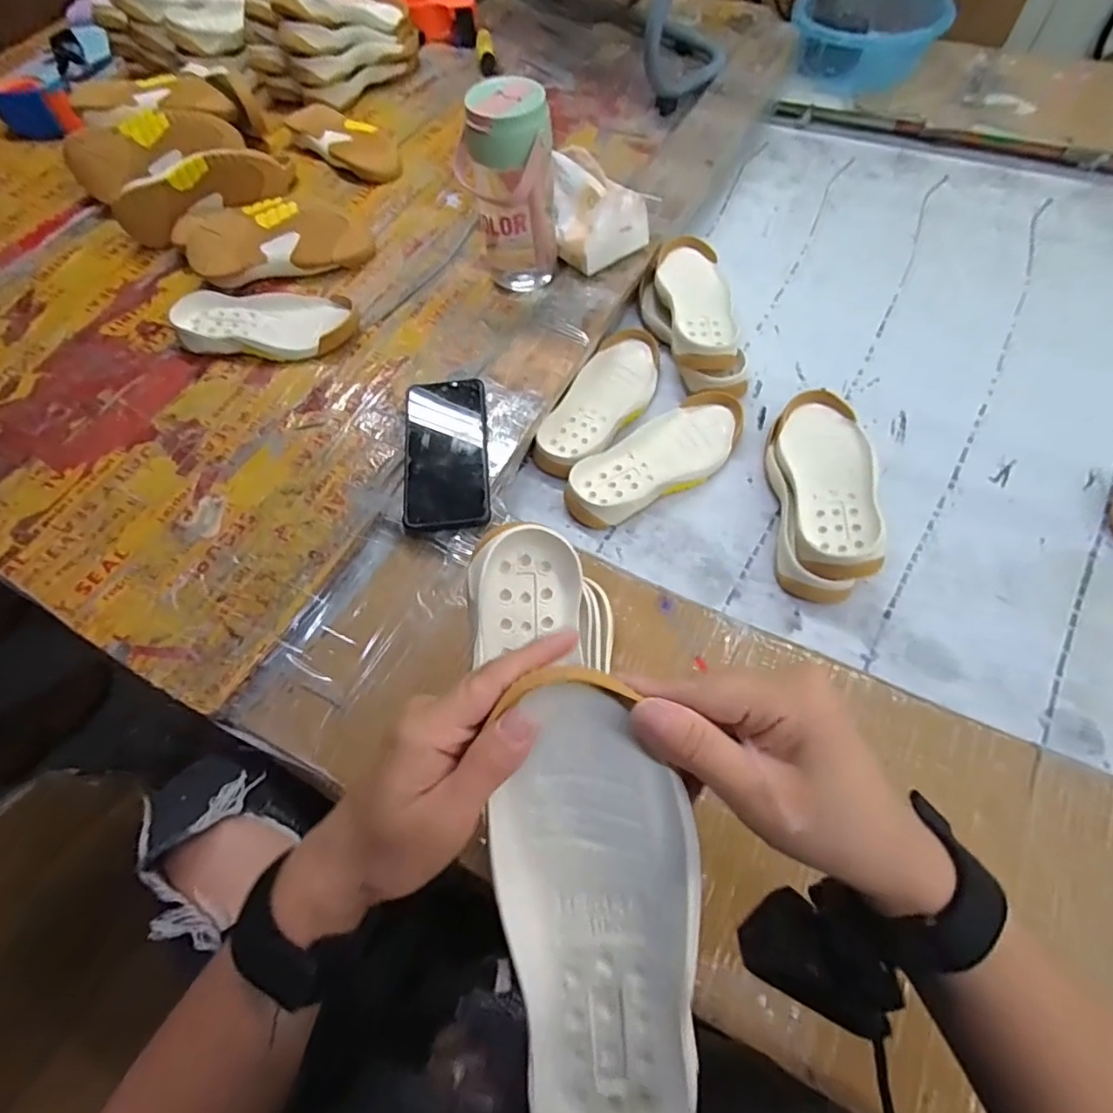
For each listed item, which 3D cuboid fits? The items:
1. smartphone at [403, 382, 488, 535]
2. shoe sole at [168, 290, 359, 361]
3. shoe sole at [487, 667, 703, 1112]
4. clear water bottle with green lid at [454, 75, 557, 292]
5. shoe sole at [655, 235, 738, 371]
[{"bbox_3d":[-0.105,-0.102,0.556,0.078,0.010,0.172,-4,61,-3],"label":"smartphone"},{"bbox_3d":[-0.332,-0.269,0.666,0.209,0.028,0.090,4,62,6],"label":"shoe sole"},{"bbox_3d":[0.017,0.144,0.237,0.079,0.022,0.193,-5,91,1],"label":"shoe sole"},{"bbox_3d":[-0.050,-0.379,0.621,0.095,0.184,0.099,-5,61,1],"label":"clear water bottle with green lid"},{"bbox_3d":[0.159,-0.301,0.670,0.074,0.022,0.217,-3,62,2],"label":"shoe sole"}]

